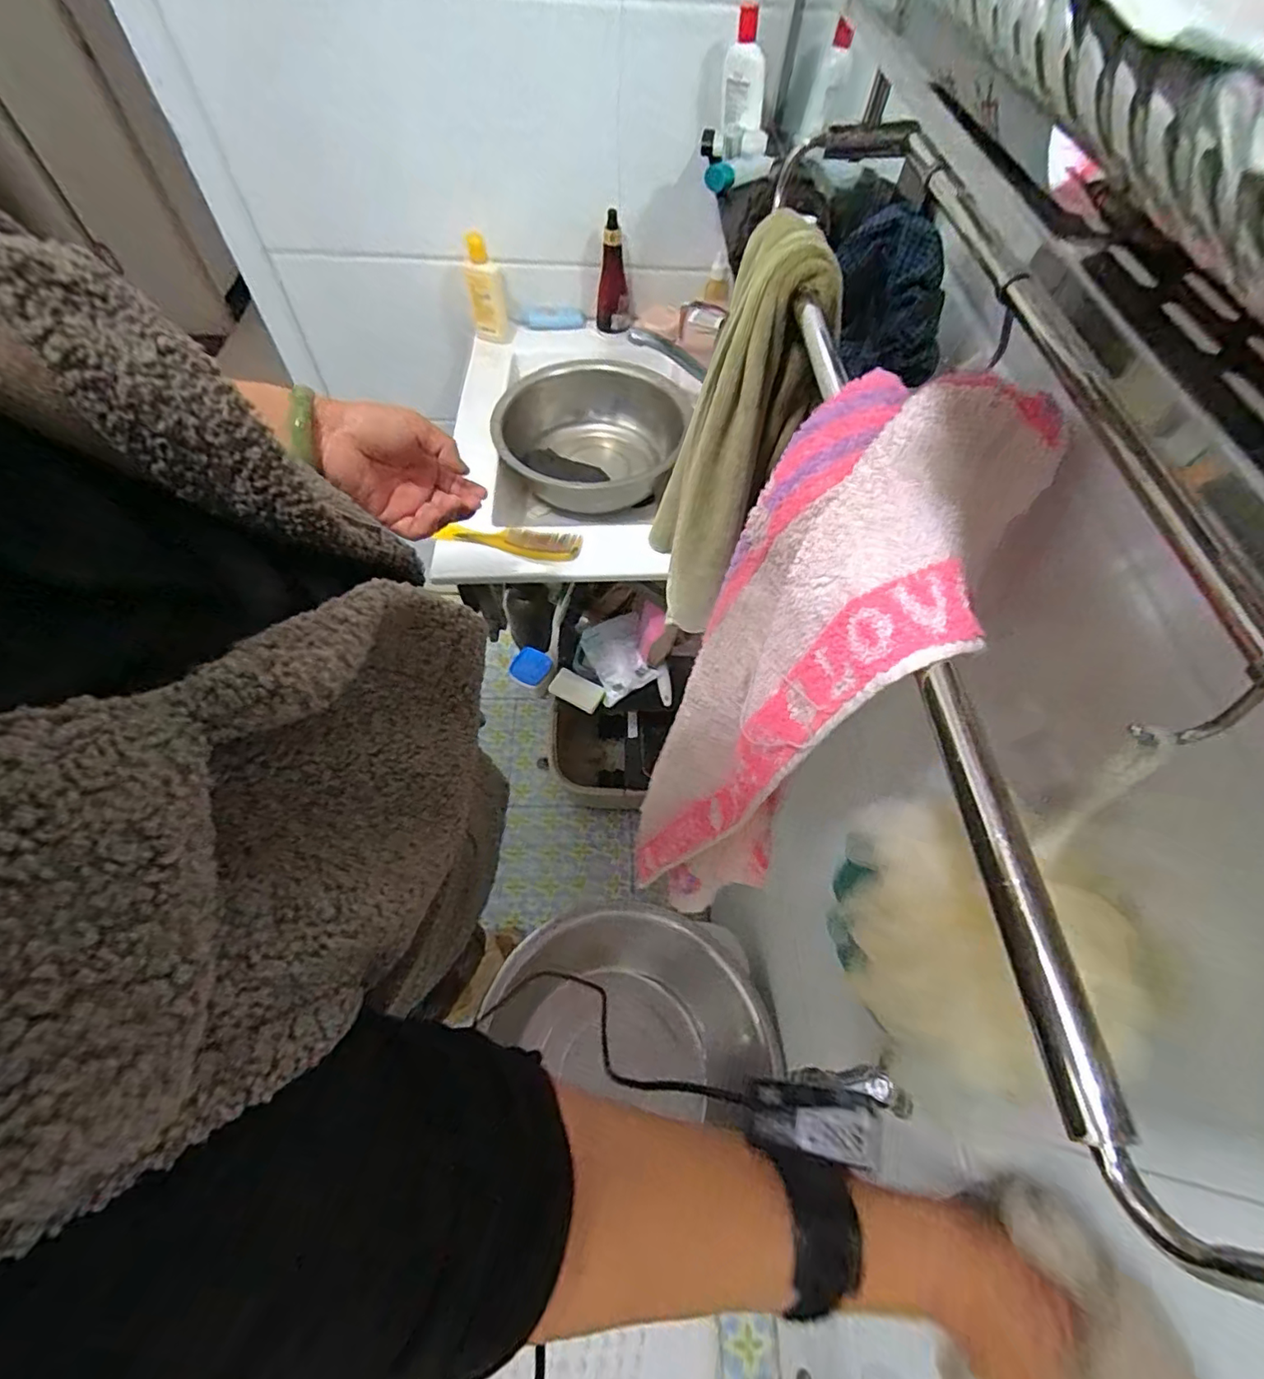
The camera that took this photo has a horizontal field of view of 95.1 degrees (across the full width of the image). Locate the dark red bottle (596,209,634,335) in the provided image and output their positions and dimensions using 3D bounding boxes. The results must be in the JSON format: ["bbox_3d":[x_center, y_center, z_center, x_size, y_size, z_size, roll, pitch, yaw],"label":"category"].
[{"bbox_3d":[-0.029,-0.661,0.933,0.062,0.157,0.070,1,60,-2],"label":"dark red bottle"}]

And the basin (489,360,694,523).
[{"bbox_3d":[-0.071,-0.386,0.926,0.256,0.135,0.275,1,60,-2],"label":"basin"}]

